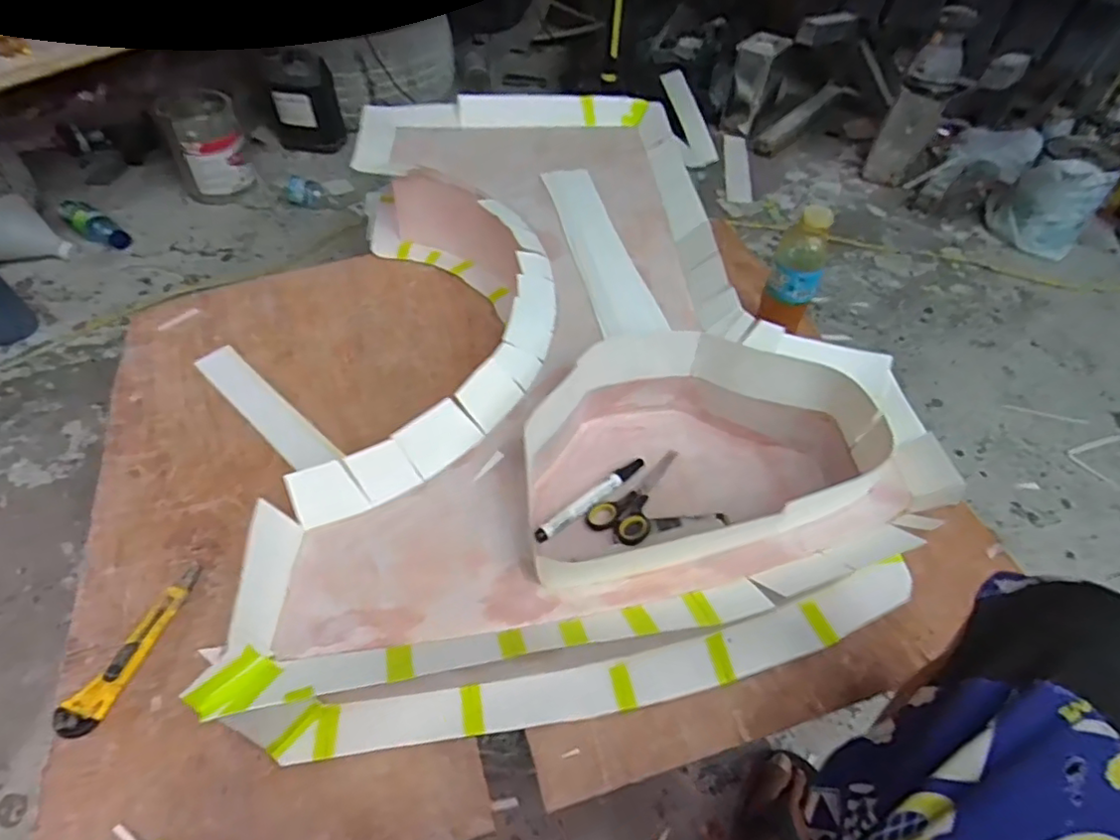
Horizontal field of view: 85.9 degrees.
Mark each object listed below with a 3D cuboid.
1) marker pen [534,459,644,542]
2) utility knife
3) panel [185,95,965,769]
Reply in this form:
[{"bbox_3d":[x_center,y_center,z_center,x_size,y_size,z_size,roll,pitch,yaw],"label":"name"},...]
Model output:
[{"bbox_3d":[0.033,0.083,0.620,0.141,0.019,0.017,-33,59,-26],"label":"marker pen"},{"bbox_3d":[-0.396,0.211,0.566,0.036,0.017,0.163,15,51,11],"label":"utility knife"},{"bbox_3d":[0.028,-0.129,0.755,0.587,0.176,0.903,-2,52,-4],"label":"panel"}]

